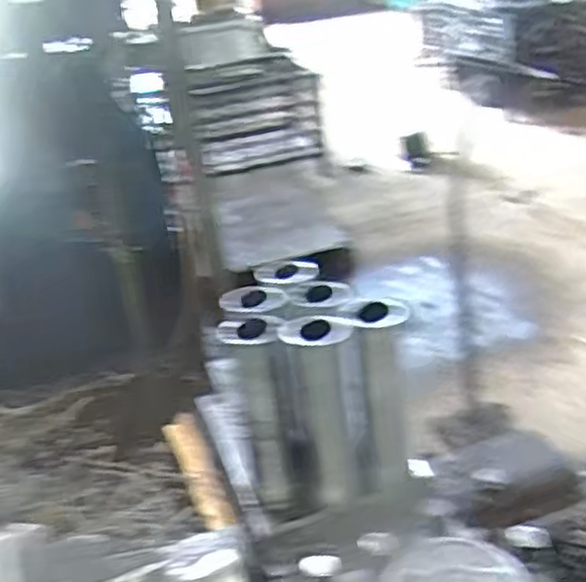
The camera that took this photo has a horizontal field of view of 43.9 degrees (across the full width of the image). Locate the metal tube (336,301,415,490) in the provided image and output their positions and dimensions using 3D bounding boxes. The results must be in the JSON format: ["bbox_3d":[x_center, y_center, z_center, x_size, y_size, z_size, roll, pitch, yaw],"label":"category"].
[{"bbox_3d":[0.086,0.101,0.706,0.056,0.192,0.061,-4,29,5],"label":"metal tube"}]

